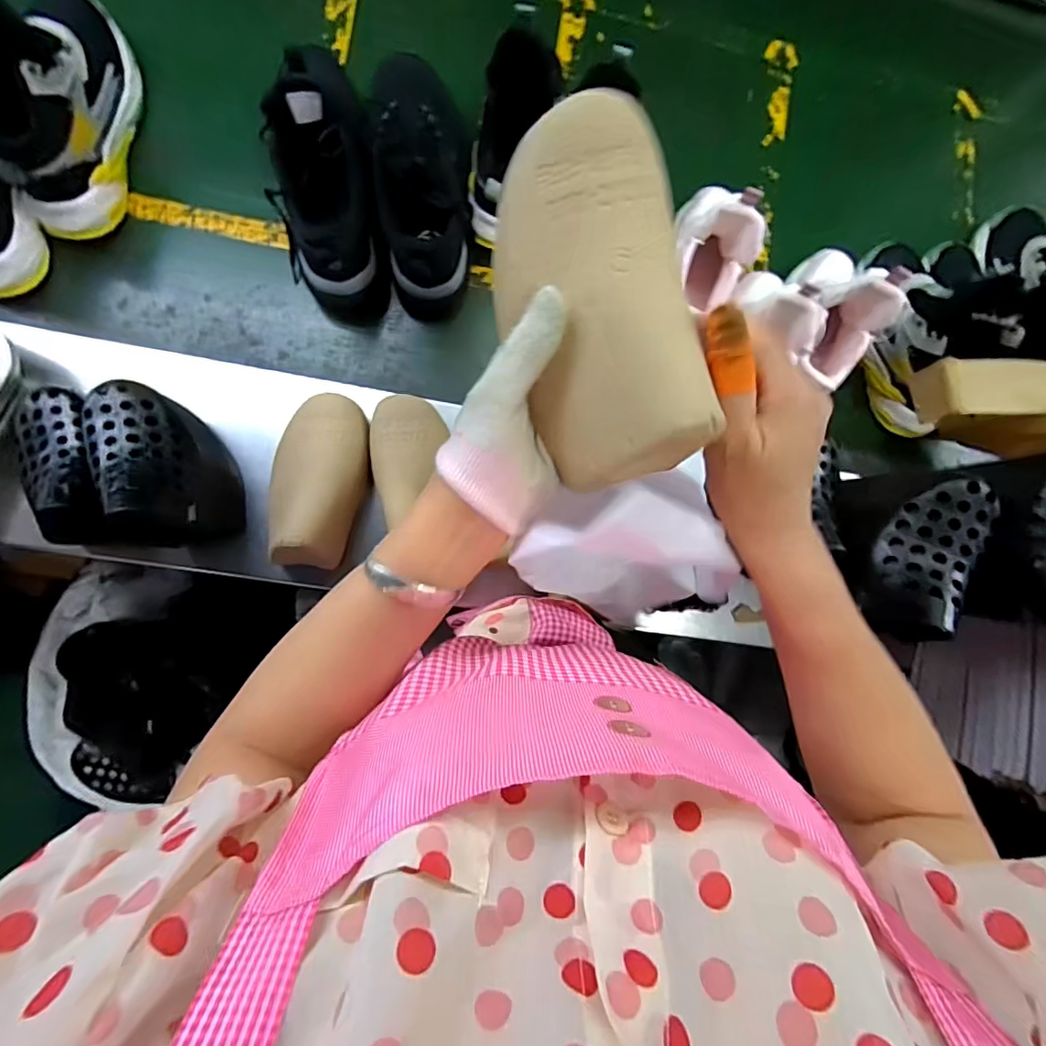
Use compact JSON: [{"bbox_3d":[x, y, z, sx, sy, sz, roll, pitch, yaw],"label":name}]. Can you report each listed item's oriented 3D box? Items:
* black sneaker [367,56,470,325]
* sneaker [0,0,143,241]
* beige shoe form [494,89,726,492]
[{"bbox_3d":[-0.120,-0.390,0.587,0.087,0.128,0.290,-5,87,-9],"label":"black sneaker"},{"bbox_3d":[-0.490,-0.458,0.518,0.089,0.166,0.254,7,85,-8],"label":"sneaker"},{"bbox_3d":[0.035,-0.115,0.261,0.090,0.058,0.172,-11,93,18],"label":"beige shoe form"}]

